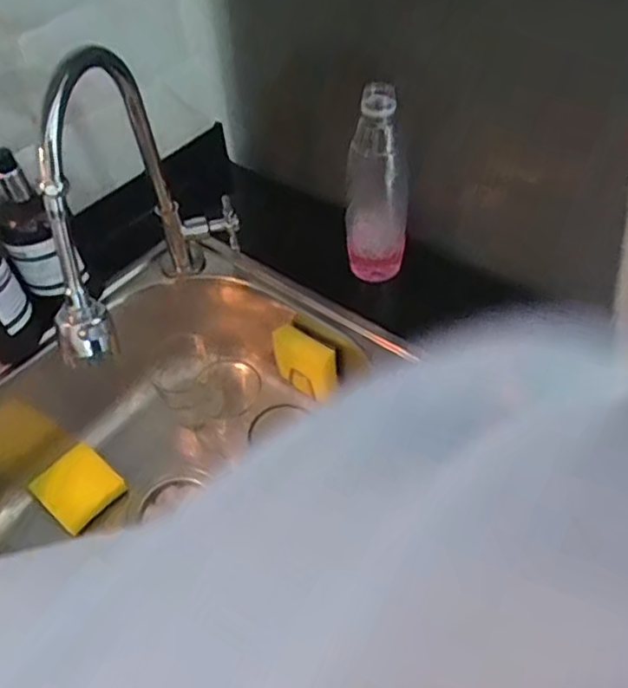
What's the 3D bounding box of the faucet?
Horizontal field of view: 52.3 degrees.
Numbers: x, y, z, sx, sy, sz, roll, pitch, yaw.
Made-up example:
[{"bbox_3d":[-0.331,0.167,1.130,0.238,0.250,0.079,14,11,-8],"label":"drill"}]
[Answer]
[{"bbox_3d":[-0.157,-0.108,0.586,0.085,0.275,0.248,7,50,10],"label":"faucet"}]

